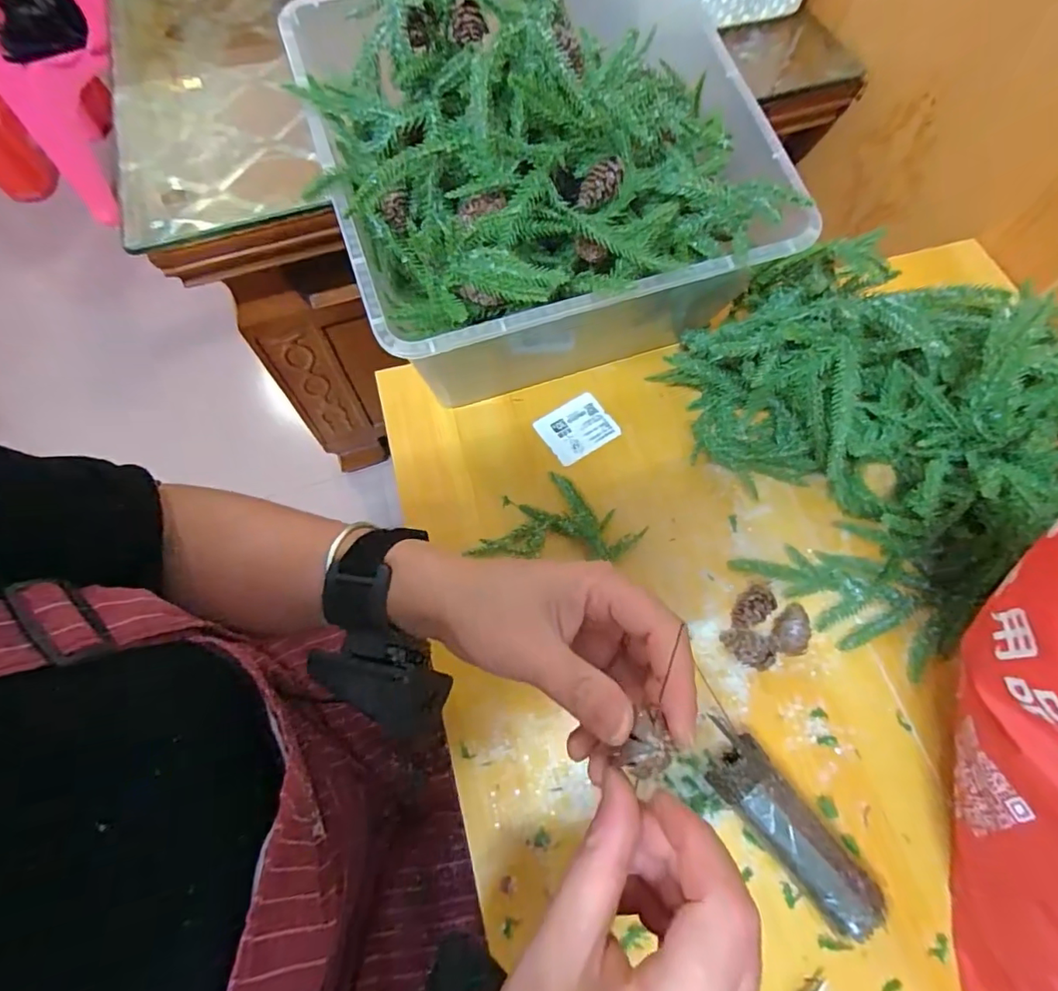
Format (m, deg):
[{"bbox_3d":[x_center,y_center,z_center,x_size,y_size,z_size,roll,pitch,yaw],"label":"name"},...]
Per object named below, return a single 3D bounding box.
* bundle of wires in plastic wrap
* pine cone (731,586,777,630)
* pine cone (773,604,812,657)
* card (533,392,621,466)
[{"bbox_3d":[0.152,0.194,0.322,0.037,0.028,0.122,-39,72,-14],"label":"bundle of wires in plastic wrap"},{"bbox_3d":[0.154,0.078,0.377,0.029,0.016,0.022,-23,69,-8],"label":"pine cone"},{"bbox_3d":[0.180,0.091,0.371,0.022,0.016,0.036,24,70,10],"label":"pine cone"},{"bbox_3d":[0.040,-0.056,0.447,0.057,0.004,0.049,-31,70,-12],"label":"card"}]

